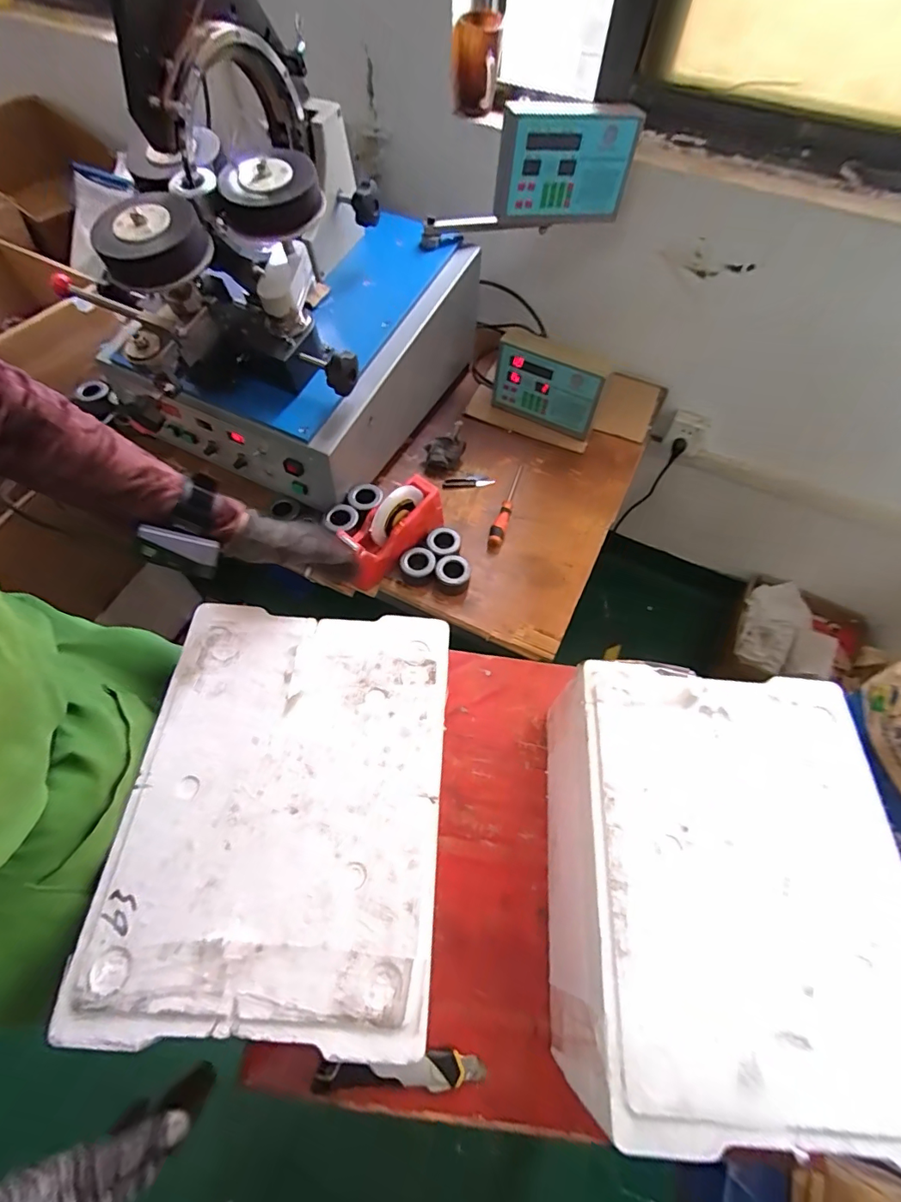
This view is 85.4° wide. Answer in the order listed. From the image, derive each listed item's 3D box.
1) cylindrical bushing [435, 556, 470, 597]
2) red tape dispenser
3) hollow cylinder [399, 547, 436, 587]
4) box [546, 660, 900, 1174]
[{"bbox_3d":[0.004,-0.043,0.846,0.059,0.043,0.054,1,59,-2],"label":"cylindrical bushing"},{"bbox_3d":[-0.106,-0.121,0.838,0.065,0.107,0.206,29,73,41],"label":"red tape dispenser"},{"bbox_3d":[-0.057,-0.059,0.851,0.057,0.042,0.058,-14,61,-11],"label":"hollow cylinder"},{"bbox_3d":[0.263,0.286,0.520,0.296,0.189,0.369,3,59,0],"label":"box"}]

